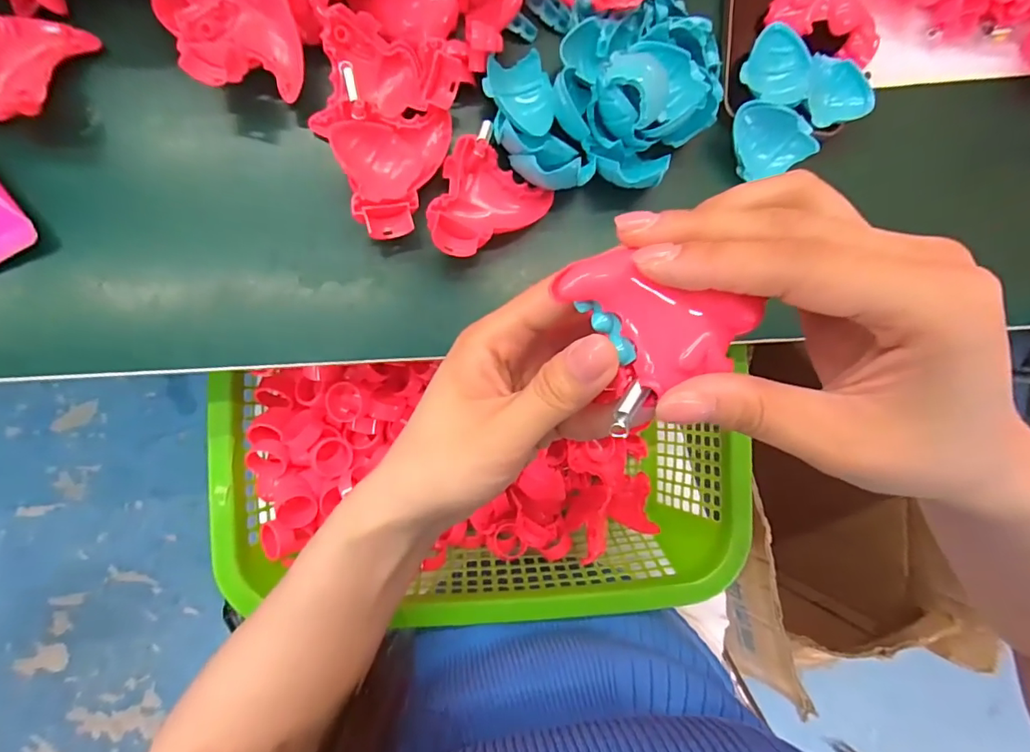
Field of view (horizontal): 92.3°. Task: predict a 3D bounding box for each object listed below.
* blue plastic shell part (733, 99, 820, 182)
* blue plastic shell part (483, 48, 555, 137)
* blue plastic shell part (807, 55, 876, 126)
[{"bbox_3d":[0.144,-0.134,0.282,0.039,0.021,0.037,-12,90,-9],"label":"blue plastic shell part"},{"bbox_3d":[0.005,-0.149,0.265,0.037,0.010,0.043,-24,92,-8],"label":"blue plastic shell part"},{"bbox_3d":[0.183,-0.164,0.285,0.038,0.015,0.035,-19,92,-9],"label":"blue plastic shell part"}]

